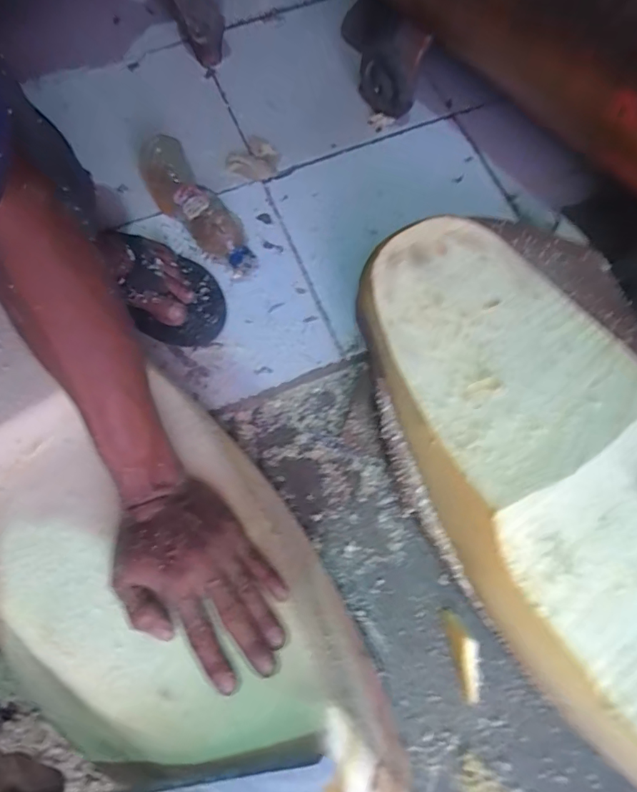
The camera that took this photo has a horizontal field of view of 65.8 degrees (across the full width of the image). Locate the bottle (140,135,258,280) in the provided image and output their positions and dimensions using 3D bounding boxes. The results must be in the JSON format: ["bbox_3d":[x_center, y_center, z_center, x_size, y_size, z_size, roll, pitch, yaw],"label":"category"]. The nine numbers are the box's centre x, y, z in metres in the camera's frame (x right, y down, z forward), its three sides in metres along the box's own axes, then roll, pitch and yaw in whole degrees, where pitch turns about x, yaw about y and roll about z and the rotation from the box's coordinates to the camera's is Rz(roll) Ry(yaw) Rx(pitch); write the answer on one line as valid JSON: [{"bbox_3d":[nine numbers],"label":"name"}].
[{"bbox_3d":[-0.157,-0.238,0.633,0.063,0.072,0.210,-35,75,-11],"label":"bottle"}]

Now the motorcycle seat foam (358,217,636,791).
[{"bbox_3d":[0.269,0.109,0.464,0.269,0.100,0.681,-28,74,-9],"label":"motorcycle seat foam"}]

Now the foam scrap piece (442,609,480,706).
[{"bbox_3d":[0.149,0.261,0.495,0.022,0.021,0.085,-12,72,-4],"label":"foam scrap piece"}]

